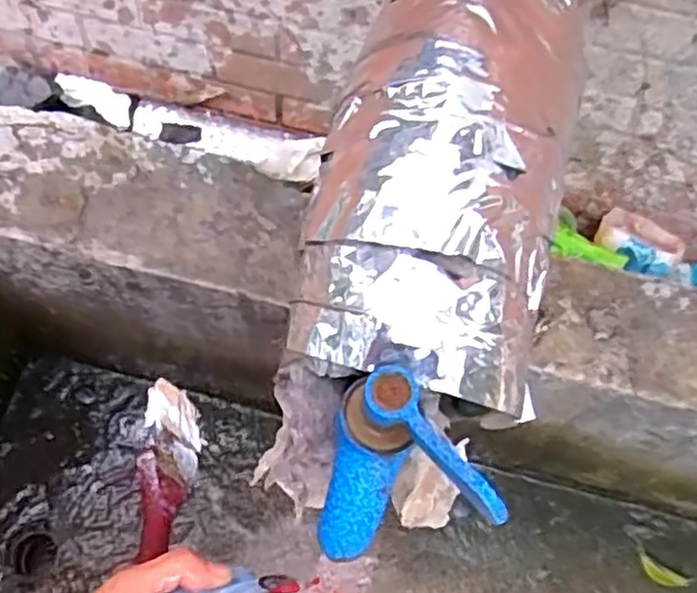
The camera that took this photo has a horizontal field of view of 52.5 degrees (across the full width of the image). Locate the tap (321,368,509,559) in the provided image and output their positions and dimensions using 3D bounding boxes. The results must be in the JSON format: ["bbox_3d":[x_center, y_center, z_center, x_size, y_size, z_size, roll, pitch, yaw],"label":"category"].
[{"bbox_3d":[0.014,0.050,0.212,0.047,0.059,0.044,-2,61,-4],"label":"tap"}]

